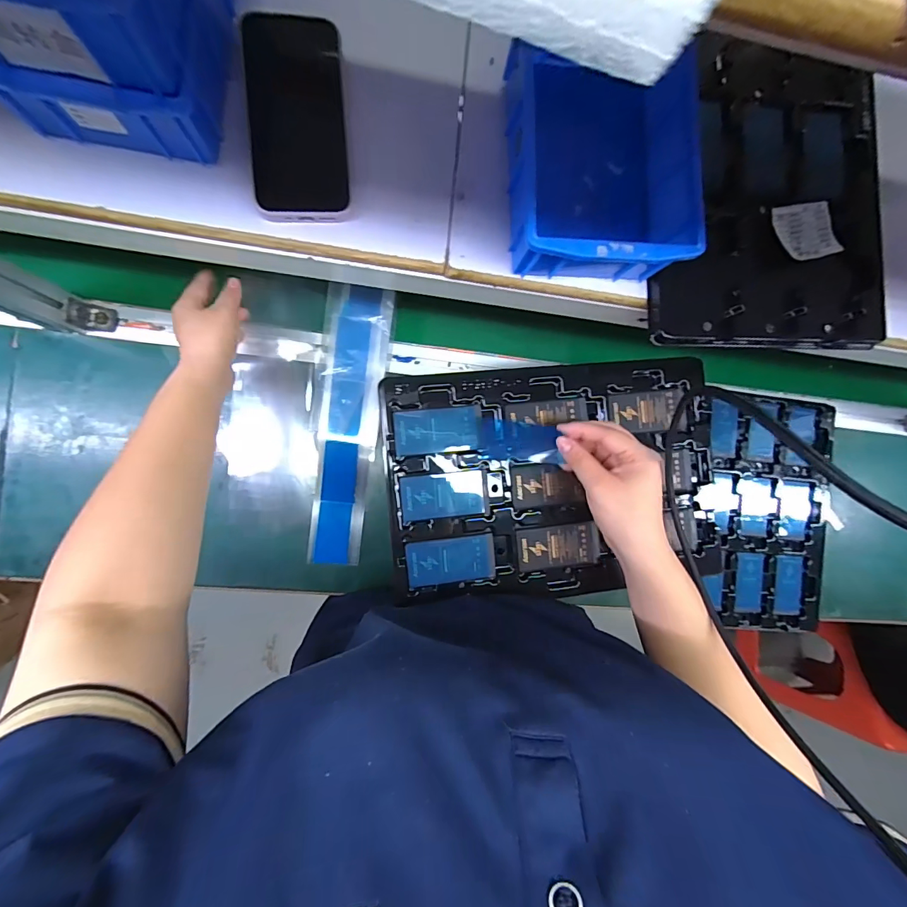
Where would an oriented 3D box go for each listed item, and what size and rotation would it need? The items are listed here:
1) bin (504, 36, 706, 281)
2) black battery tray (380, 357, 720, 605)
[{"bbox_3d":[0.109,-0.214,0.322,0.131,0.060,0.164,-2,89,-8],"label":"bin"},{"bbox_3d":[0.102,0.024,0.416,0.327,0.016,0.213,-5,89,-9],"label":"black battery tray"}]

